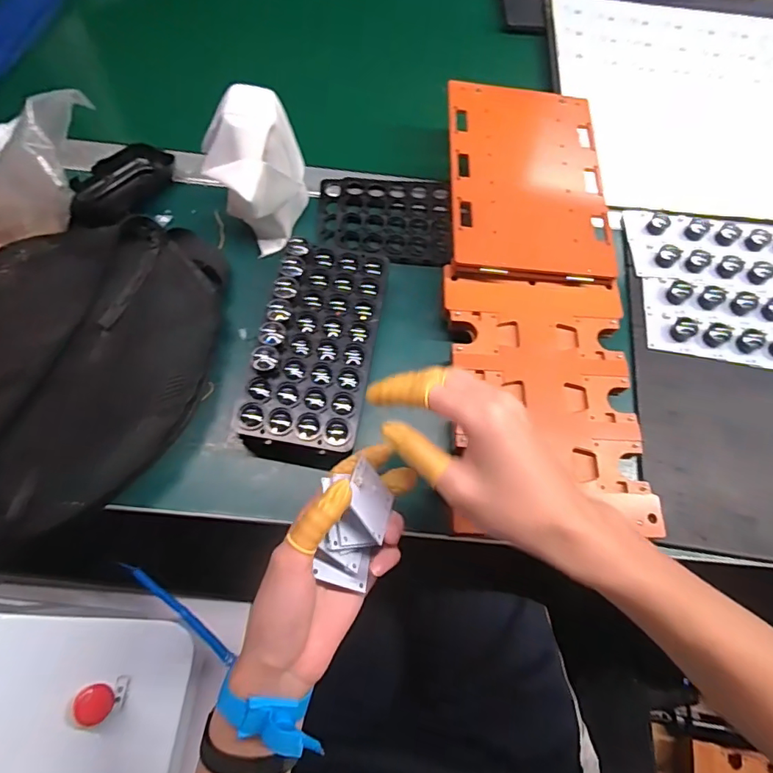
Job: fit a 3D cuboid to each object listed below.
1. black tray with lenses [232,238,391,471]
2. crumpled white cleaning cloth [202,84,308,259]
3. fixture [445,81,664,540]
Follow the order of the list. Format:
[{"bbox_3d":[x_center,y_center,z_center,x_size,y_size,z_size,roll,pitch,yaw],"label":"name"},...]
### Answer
[{"bbox_3d":[-0.061,-0.035,0.439,0.101,0.047,0.201,12,69,1],"label":"black tray with lenses"},{"bbox_3d":[-0.123,-0.196,0.464,0.087,0.116,0.094,-3,69,-3],"label":"crumpled white cleaning cloth"},{"bbox_3d":[0.140,-0.102,0.461,0.163,0.039,0.450,0,69,-1],"label":"fixture"}]

